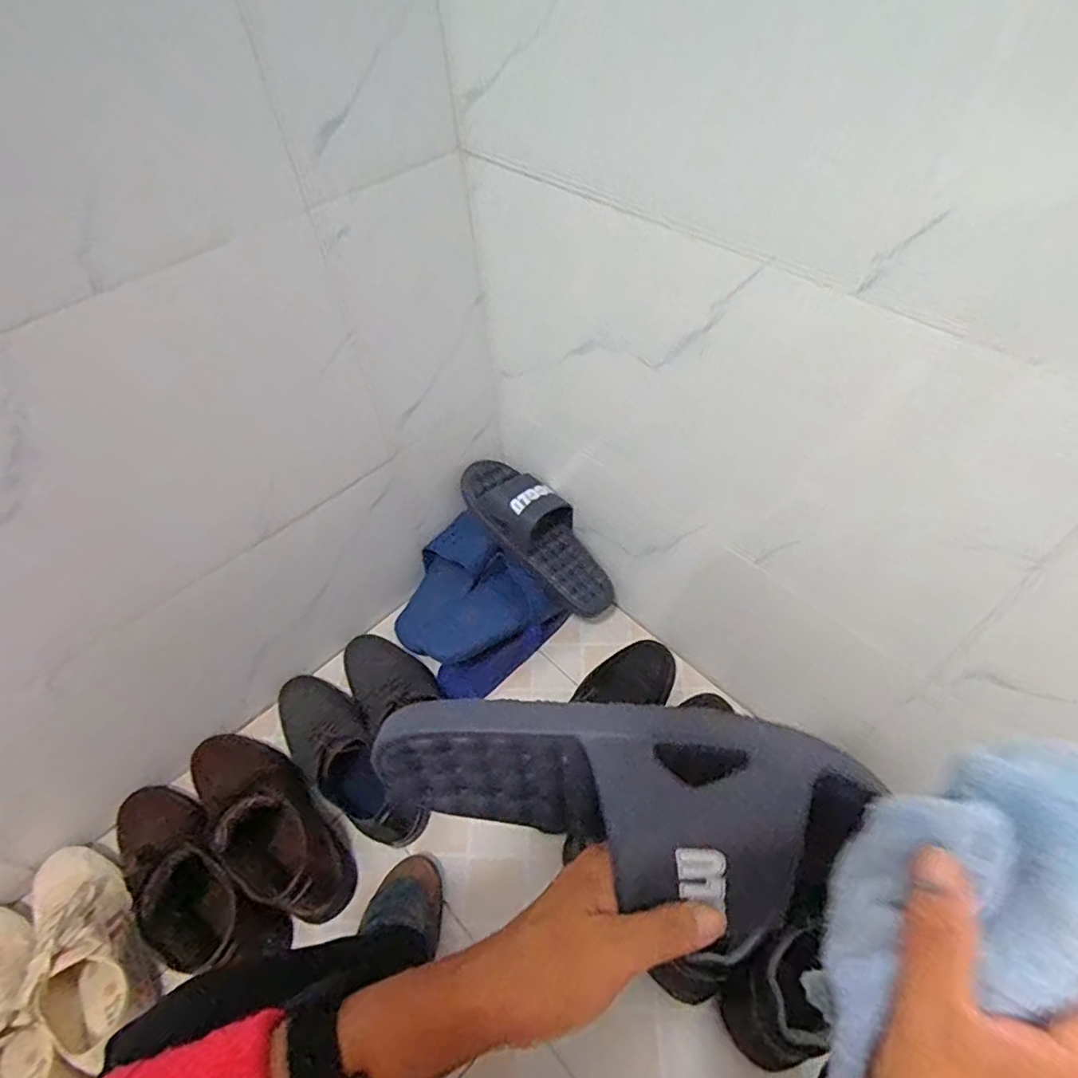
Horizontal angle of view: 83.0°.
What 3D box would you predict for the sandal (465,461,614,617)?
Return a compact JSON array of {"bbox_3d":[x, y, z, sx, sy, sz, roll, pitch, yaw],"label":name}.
[{"bbox_3d":[0.004,-0.008,0.857,0.111,0.074,0.281,-41,88,-25],"label":"sandal"}]

